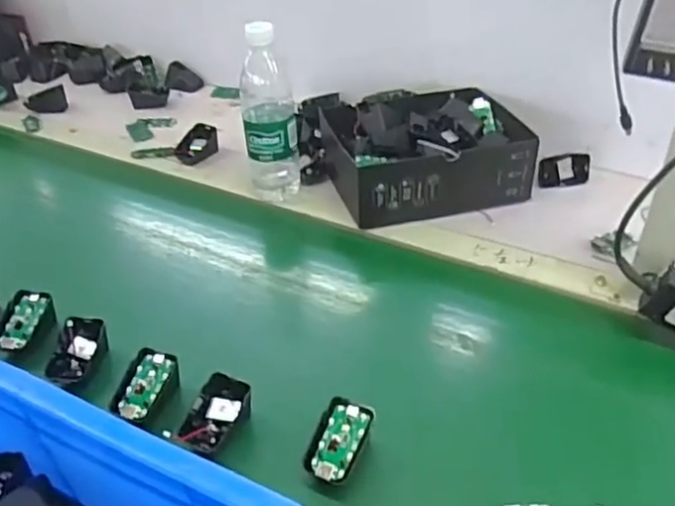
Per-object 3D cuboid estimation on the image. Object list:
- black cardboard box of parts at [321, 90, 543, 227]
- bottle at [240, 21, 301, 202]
[{"bbox_3d":[0.120,-0.135,0.863,0.251,0.099,0.189,-13,41,-12],"label":"black cardboard box of parts"},{"bbox_3d":[-0.086,-0.171,0.814,0.068,0.222,0.057,-7,40,-5],"label":"bottle"}]

